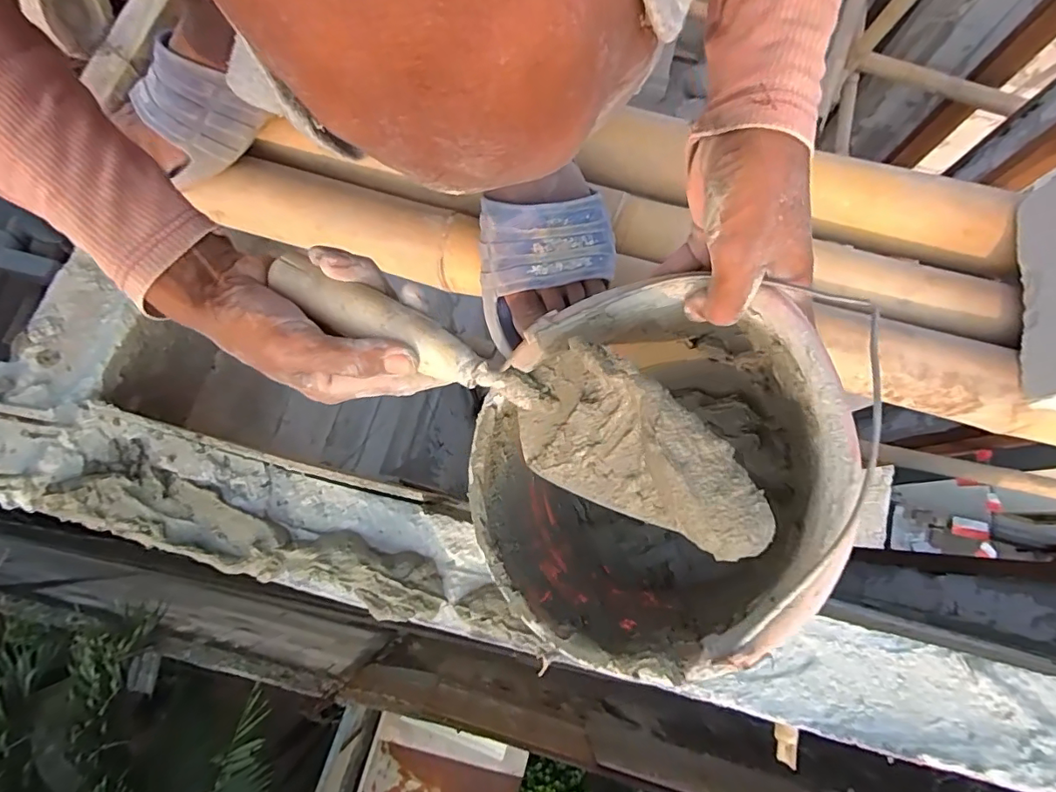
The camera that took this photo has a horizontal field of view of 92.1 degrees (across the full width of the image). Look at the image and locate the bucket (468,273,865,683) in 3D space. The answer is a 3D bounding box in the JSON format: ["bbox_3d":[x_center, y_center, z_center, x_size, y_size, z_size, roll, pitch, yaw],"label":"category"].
[{"bbox_3d":[0.089,0.052,0.360,0.238,0.183,0.239,6,87,36],"label":"bucket"}]

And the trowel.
[{"bbox_3d":[-0.007,-0.006,0.304,0.301,0.054,0.070,28,78,6],"label":"trowel"}]

